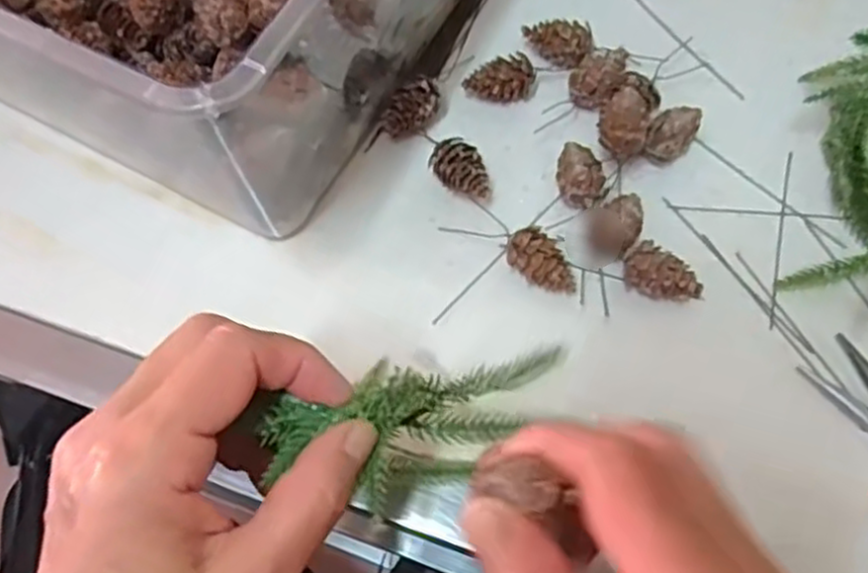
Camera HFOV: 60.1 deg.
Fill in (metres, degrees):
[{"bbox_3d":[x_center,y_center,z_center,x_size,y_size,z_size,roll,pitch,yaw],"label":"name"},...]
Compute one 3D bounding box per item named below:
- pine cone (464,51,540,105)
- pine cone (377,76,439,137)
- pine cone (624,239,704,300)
[{"bbox_3d":[0.036,-0.107,0.392,0.037,0.022,0.018,-14,67,-3],"label":"pine cone"},{"bbox_3d":[-0.013,-0.090,0.385,0.034,0.022,0.017,-37,70,-13],"label":"pine cone"},{"bbox_3d":[0.105,-0.004,0.347,0.036,0.021,0.020,33,72,15],"label":"pine cone"}]

